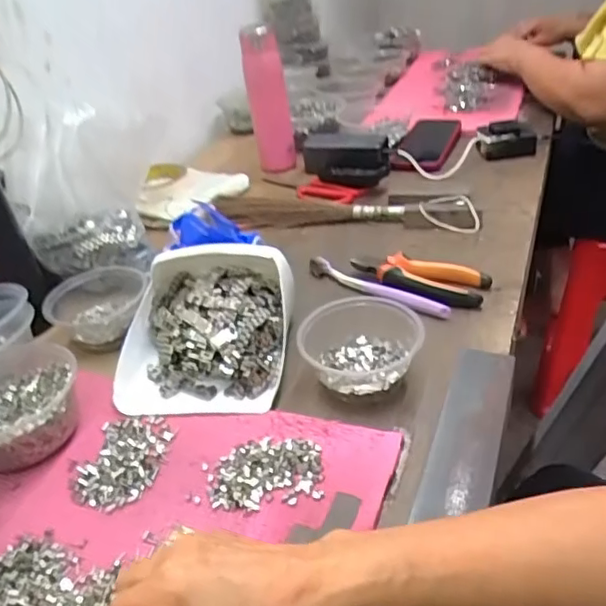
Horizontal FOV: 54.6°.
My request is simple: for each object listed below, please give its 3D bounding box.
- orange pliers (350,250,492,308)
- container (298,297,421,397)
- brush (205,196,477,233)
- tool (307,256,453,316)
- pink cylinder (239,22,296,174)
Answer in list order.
[{"bbox_3d":[0.121,-0.026,0.634,0.148,0.024,0.061,12,39,26],"label":"orange pliers"},{"bbox_3d":[0.053,0.037,0.527,0.101,0.048,0.101,-5,34,4],"label":"container"},{"bbox_3d":[0.048,-0.124,0.787,0.359,0.027,0.069,4,36,17],"label":"brush"},{"bbox_3d":[0.076,-0.019,0.641,0.182,0.015,0.020,23,45,37],"label":"tool"},{"bbox_3d":[-0.055,-0.323,0.932,0.061,0.223,0.066,-11,33,-3],"label":"pink cylinder"}]

